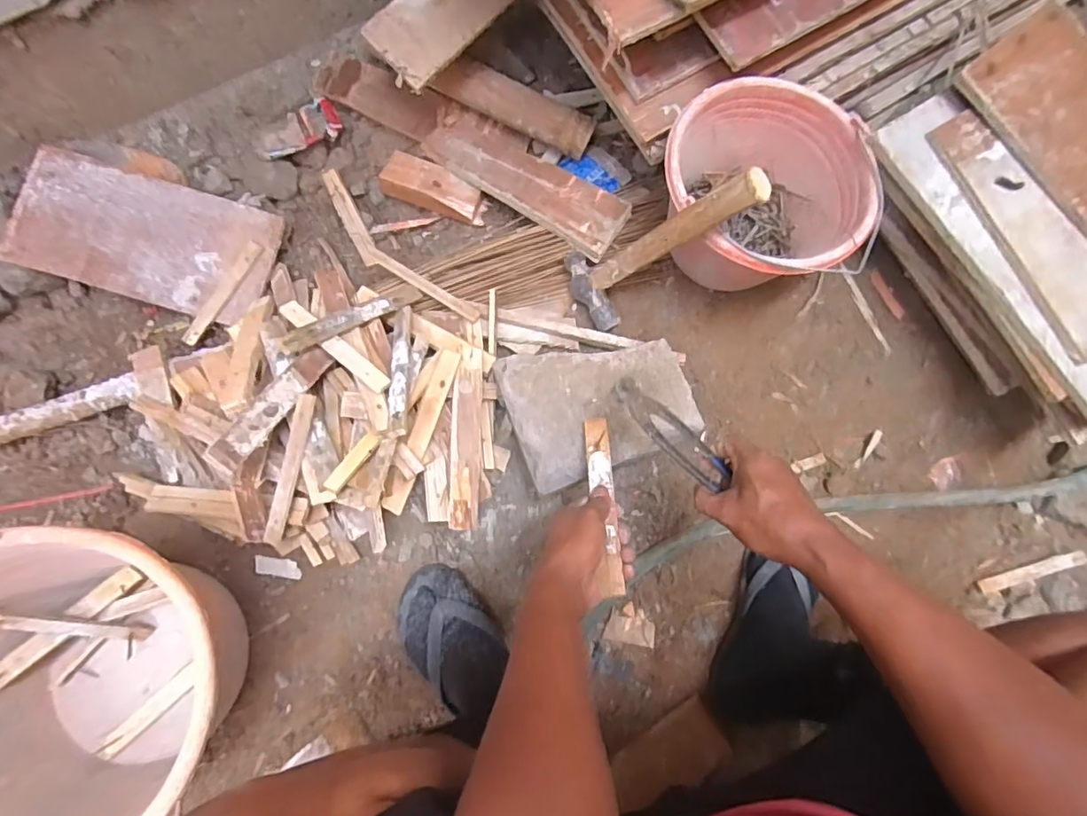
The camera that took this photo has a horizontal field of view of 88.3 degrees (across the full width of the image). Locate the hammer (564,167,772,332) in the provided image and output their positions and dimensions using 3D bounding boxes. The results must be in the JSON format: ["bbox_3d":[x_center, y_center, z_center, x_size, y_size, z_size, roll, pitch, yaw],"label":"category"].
[{"bbox_3d":[0.131,-0.184,0.650,0.058,0.295,0.099,3,76,-33],"label":"hammer"}]

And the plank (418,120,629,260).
[{"bbox_3d":[-0.025,-0.317,0.773,0.301,0.023,0.090,35,80,7],"label":"plank"}]

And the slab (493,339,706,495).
[{"bbox_3d":[0.064,-0.006,0.652,0.206,0.031,0.154,-17,79,-4],"label":"slab"}]

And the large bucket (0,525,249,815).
[{"bbox_3d":[-0.430,0.257,0.513,0.307,0.237,0.272,-43,81,-9],"label":"large bucket"}]

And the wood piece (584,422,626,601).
[{"bbox_3d":[0.064,0.093,0.576,0.026,0.018,0.196,-5,55,-1],"label":"wood piece"}]

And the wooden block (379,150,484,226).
[{"bbox_3d":[-0.158,-0.315,0.805,0.151,0.029,0.059,25,79,5],"label":"wooden block"}]

